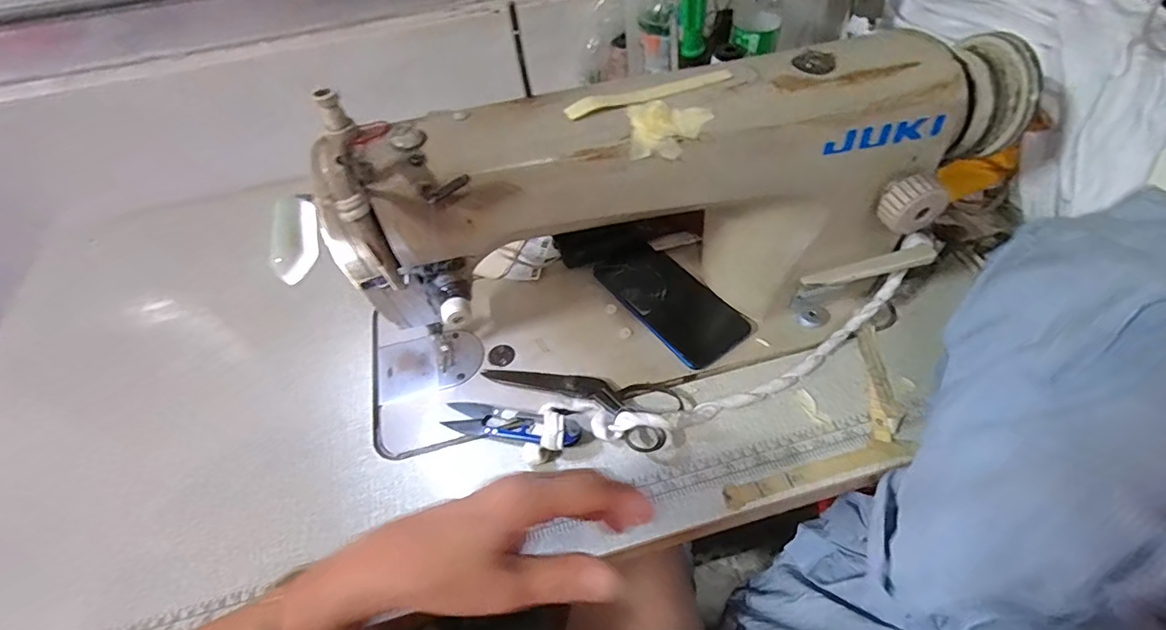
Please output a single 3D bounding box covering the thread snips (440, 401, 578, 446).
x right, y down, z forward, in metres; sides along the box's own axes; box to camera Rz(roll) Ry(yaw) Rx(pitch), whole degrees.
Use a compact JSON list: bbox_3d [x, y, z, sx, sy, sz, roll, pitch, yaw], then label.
[{"bbox_3d":[-0.059,0.088,0.408,0.116,0.021,0.028,14,55,13],"label":"thread snips"}]

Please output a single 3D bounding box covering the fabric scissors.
[{"bbox_3d":[-0.006,0.072,0.415,0.168,0.020,0.060,8,53,9],"label":"fabric scissors"}]

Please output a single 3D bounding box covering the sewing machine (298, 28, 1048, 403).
[{"bbox_3d":[0.080,-0.076,0.398,0.453,0.219,0.174,-4,52,0],"label":"sewing machine"}]

